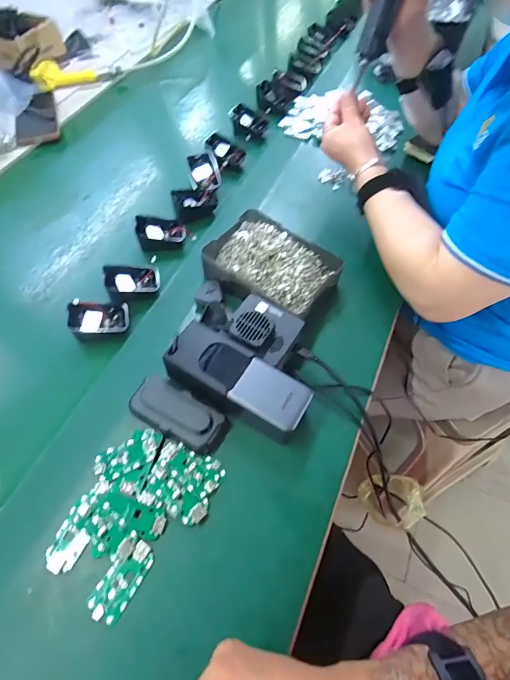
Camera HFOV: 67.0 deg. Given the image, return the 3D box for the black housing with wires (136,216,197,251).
[{"bbox_3d":[-0.132,-0.157,0.564,0.079,0.038,0.050,-16,58,-9],"label":"black housing with wires"}]

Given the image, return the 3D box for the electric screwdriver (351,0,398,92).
[{"bbox_3d":[0.171,-0.436,0.476,0.035,0.213,0.031,28,28,18],"label":"electric screwdriver"}]

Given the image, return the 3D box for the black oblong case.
[{"bbox_3d":[-0.082,0.080,0.416,0.101,0.028,0.048,25,61,17],"label":"black oblong case"}]

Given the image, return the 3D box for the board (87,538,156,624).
[{"bbox_3d":[-0.118,0.214,0.344,0.031,0.007,0.064,25,61,16],"label":"board"}]

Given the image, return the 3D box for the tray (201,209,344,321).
[{"bbox_3d":[0.022,-0.095,0.512,0.164,0.044,0.128,33,64,20],"label":"tray"}]

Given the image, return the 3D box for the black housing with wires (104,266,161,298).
[{"bbox_3d":[-0.162,-0.079,0.514,0.065,0.034,0.048,-13,58,-7],"label":"black housing with wires"}]

